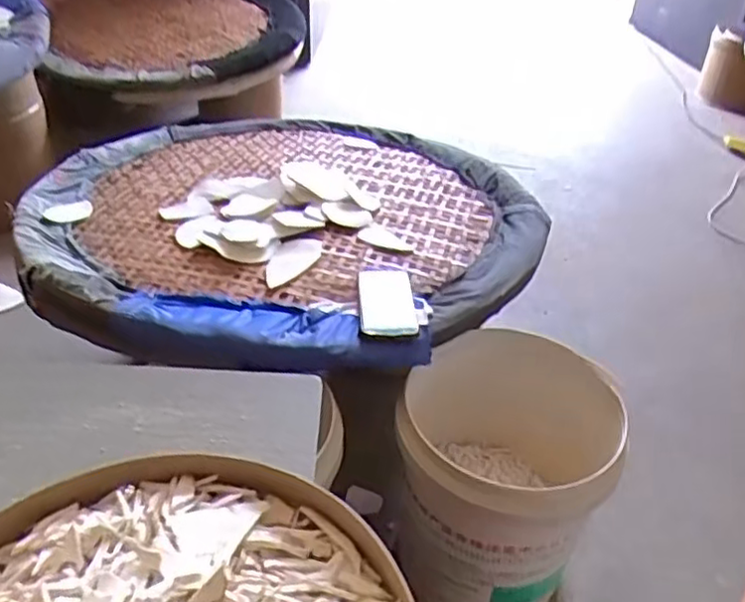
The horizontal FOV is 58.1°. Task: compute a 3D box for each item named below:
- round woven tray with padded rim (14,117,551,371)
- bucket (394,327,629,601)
[{"bbox_3d":[-0.165,-0.169,1.166,0.861,0.080,0.757,14,38,13],"label":"round woven tray with padded rim"},{"bbox_3d":[0.182,0.242,0.959,0.289,0.310,0.290,2,37,-2],"label":"bucket"}]

